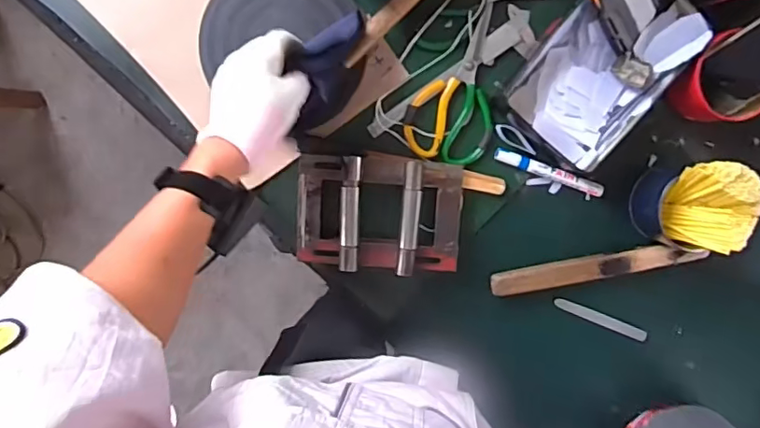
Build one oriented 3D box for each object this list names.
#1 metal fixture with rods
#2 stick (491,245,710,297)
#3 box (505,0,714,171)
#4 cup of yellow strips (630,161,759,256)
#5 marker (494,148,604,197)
[{"bbox_3d":[0.000,0.000,0.659,0.195,0.044,0.136,6,100,-1],"label":"metal fixture with rods"},{"bbox_3d":[0.275,0.067,0.686,0.266,0.016,0.031,-9,100,1],"label":"stick"},{"bbox_3d":[0.252,-0.168,0.615,0.138,0.070,0.211,37,98,-6],"label":"box"},{"bbox_3d":[0.369,-0.010,0.640,0.097,0.102,0.103,0,100,0],"label":"cup of yellow strips"},{"bbox_3d":[0.210,-0.051,0.674,0.142,0.012,0.017,19,99,-4],"label":"marker"}]

